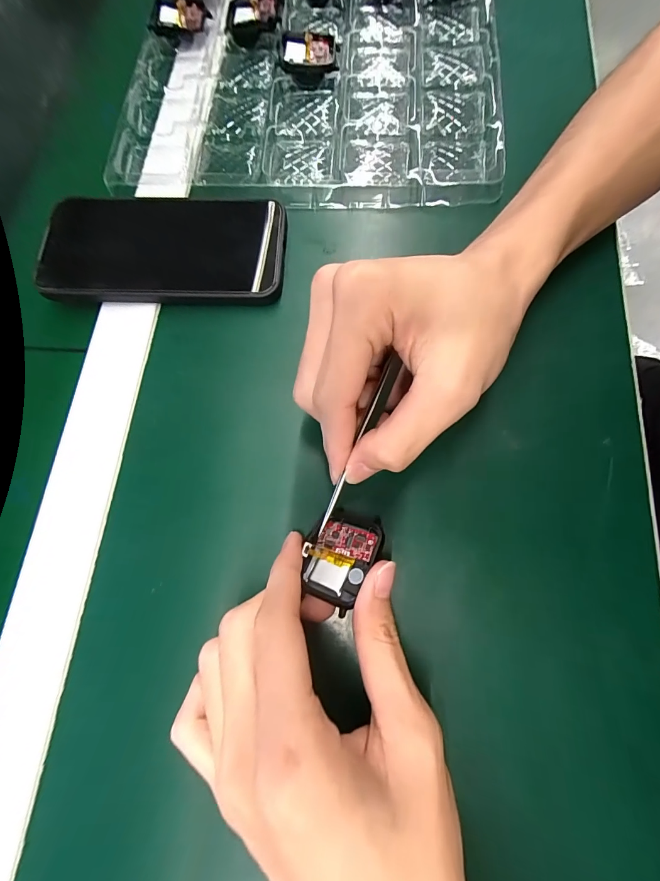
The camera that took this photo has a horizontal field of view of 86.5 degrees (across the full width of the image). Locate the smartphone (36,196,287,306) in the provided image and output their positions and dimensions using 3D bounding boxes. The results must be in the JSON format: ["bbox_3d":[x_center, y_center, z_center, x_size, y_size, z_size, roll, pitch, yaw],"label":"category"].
[{"bbox_3d":[-0.111,-0.129,0.236,0.159,0.010,0.082,1,75,4],"label":"smartphone"}]

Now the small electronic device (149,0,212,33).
[{"bbox_3d":[-0.128,-0.357,0.297,0.047,0.010,0.036,1,76,2],"label":"small electronic device"}]

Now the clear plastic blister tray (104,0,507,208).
[{"bbox_3d":[-0.016,-0.294,0.274,0.278,0.015,0.259,1,75,4],"label":"clear plastic blister tray"}]

